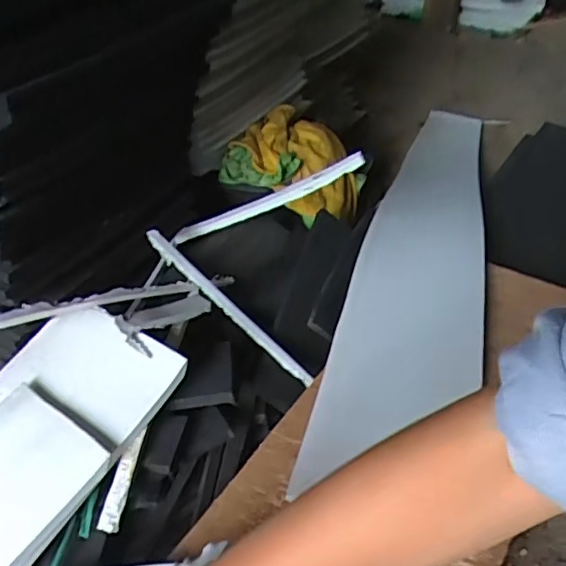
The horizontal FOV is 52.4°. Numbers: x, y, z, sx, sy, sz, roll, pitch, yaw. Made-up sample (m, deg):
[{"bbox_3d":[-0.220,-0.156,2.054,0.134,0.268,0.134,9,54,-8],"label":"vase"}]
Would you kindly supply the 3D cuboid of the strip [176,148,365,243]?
[{"bbox_3d":[-0.024,-0.096,0.688,0.275,0.025,0.025,-17,30,32],"label":"strip"}]

